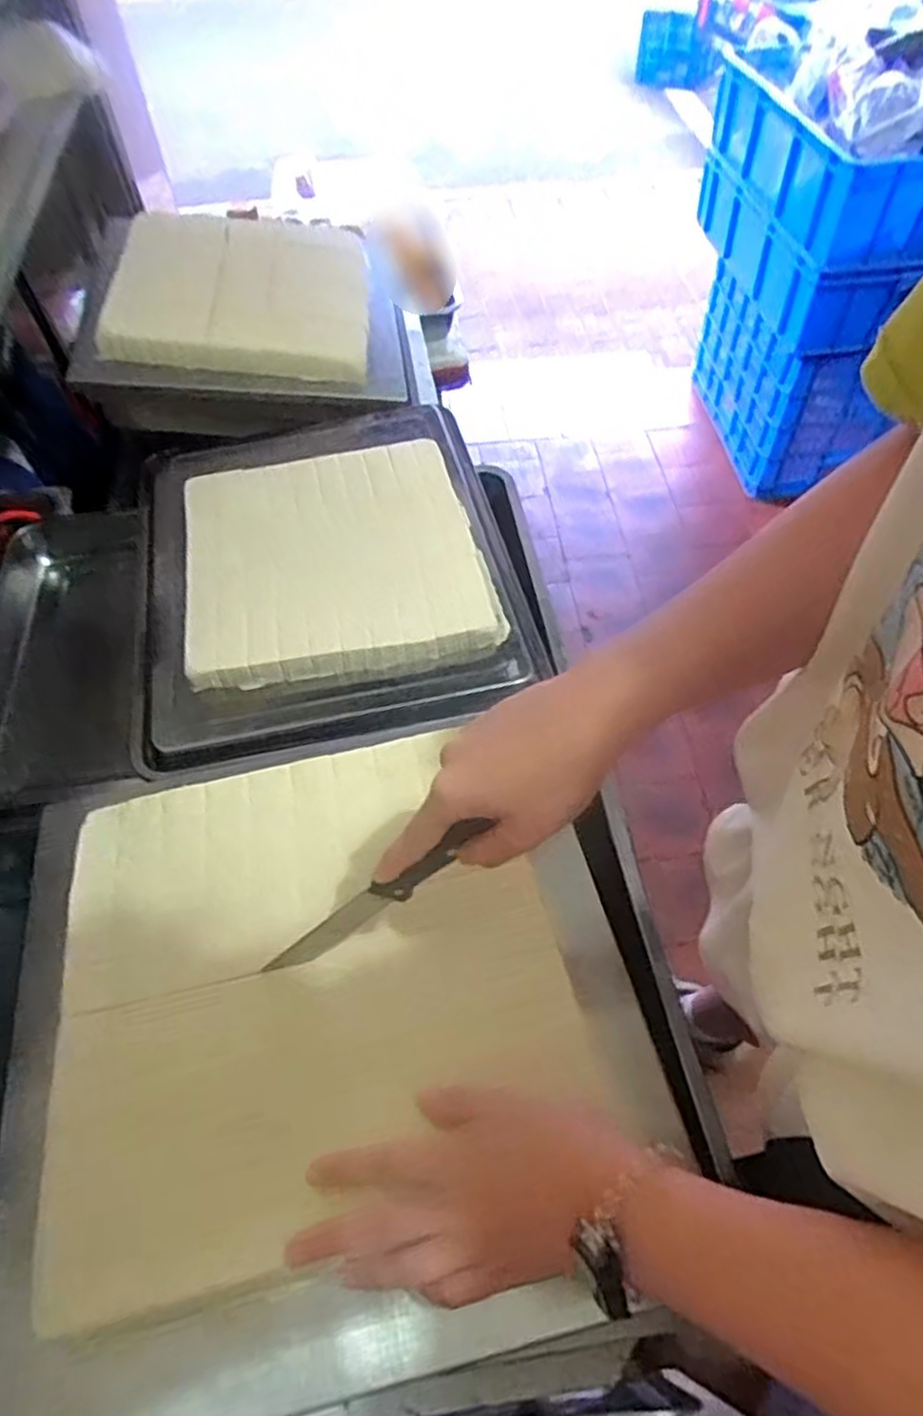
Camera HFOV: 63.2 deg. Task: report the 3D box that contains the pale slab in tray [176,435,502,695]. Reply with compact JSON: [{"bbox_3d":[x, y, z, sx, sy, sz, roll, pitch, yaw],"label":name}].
[{"bbox_3d":[-0.134,-0.154,0.812,0.305,0.081,0.314,-12,55,-7],"label":"pale slab in tray"}]

